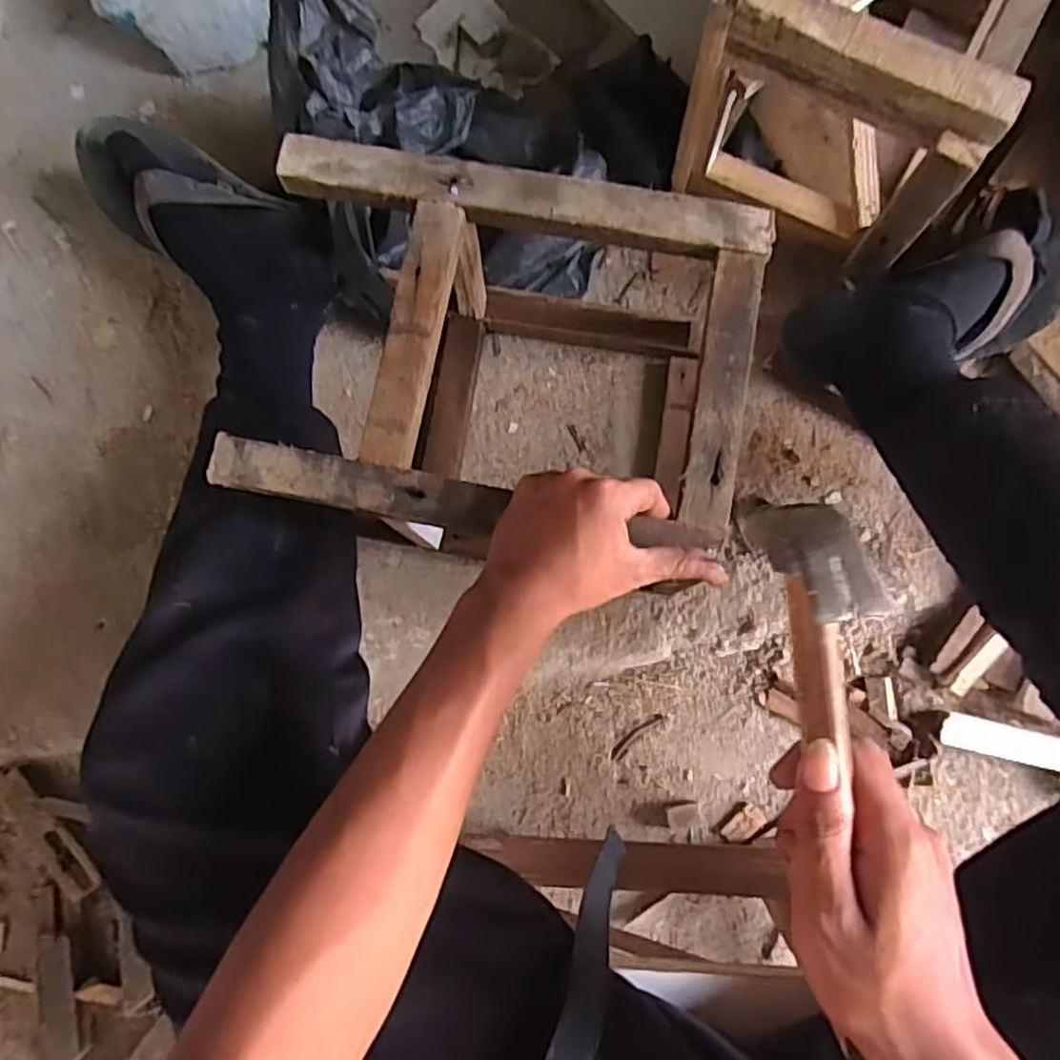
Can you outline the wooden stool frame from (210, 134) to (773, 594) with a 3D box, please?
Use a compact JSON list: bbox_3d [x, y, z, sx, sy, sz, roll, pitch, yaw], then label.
[{"bbox_3d":[-0.015,-0.110,0.565,0.329,0.216,0.247,9,83,5],"label":"wooden stool frame"}]

